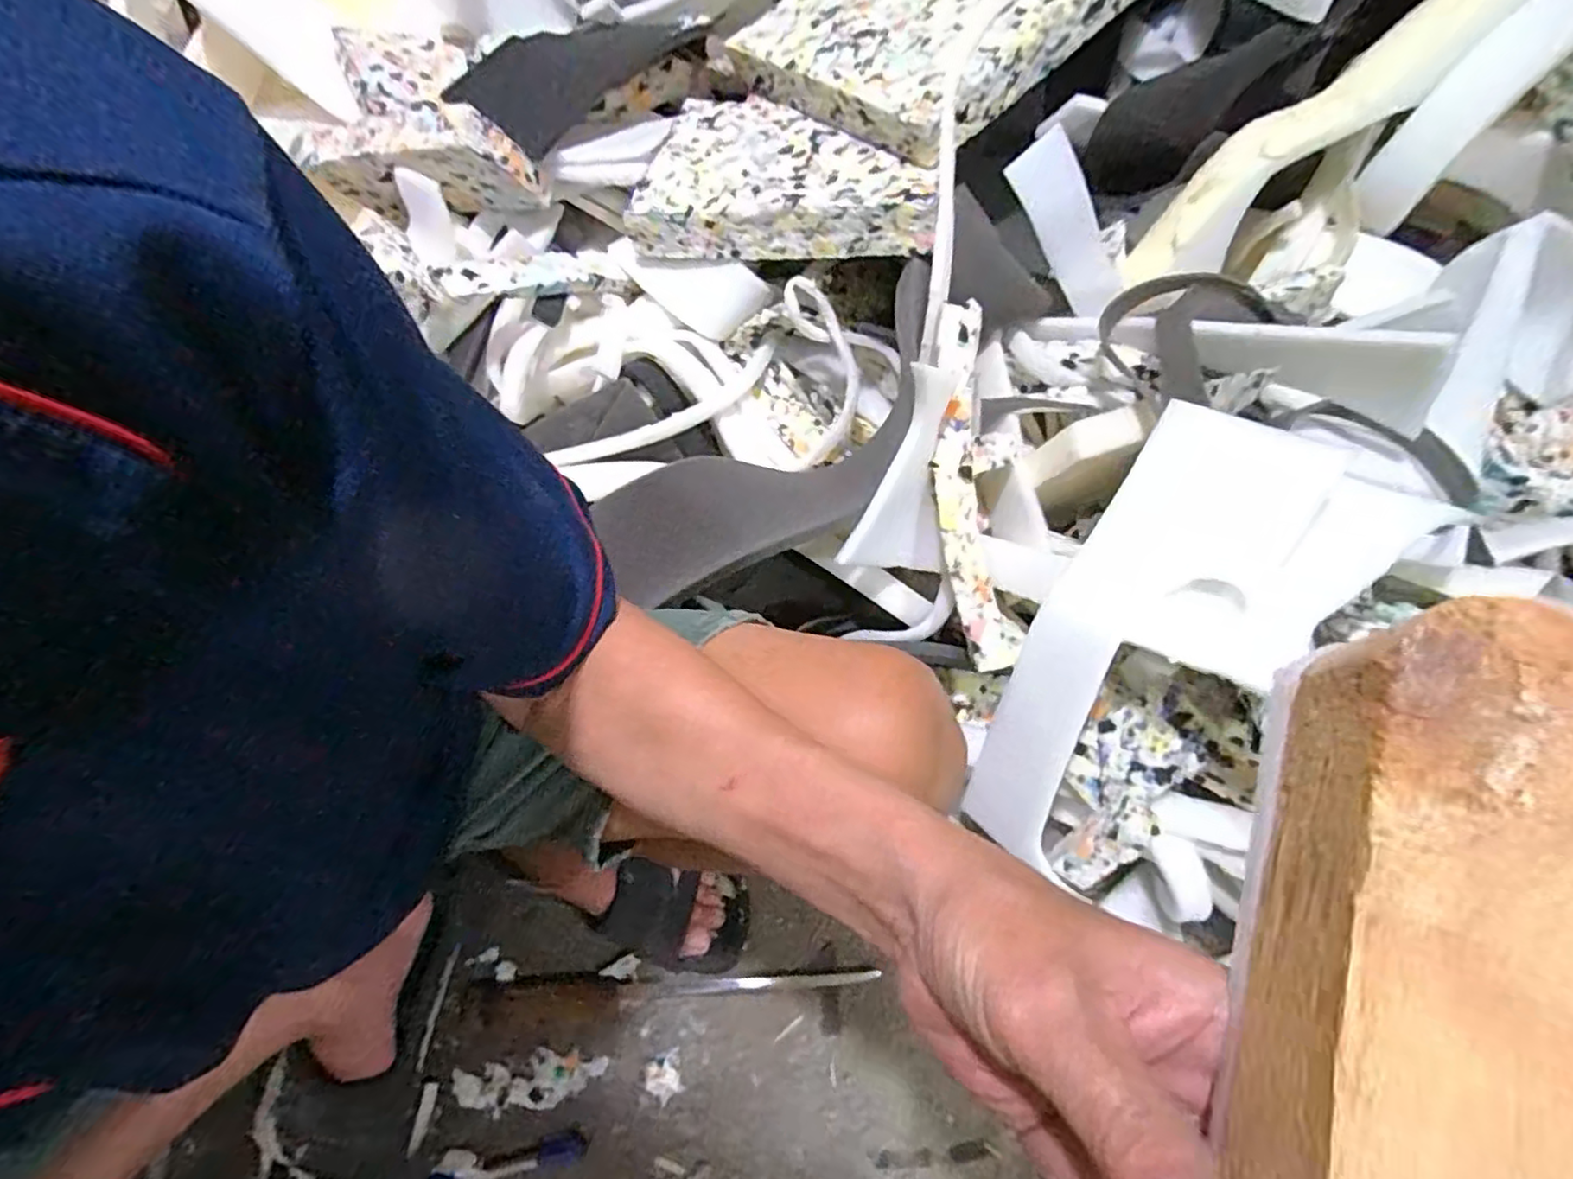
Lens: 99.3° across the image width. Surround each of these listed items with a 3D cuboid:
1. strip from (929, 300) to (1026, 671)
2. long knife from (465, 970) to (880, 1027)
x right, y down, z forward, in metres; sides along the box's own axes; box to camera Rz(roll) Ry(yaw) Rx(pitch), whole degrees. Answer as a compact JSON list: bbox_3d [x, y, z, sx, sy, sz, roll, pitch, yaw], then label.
[{"bbox_3d":[0.155,-0.087,0.569,0.054,0.021,0.306,-5,88,-2],"label":"strip"},{"bbox_3d":[-0.106,0.368,0.606,0.359,0.013,0.037,-2,65,-1],"label":"long knife"}]

